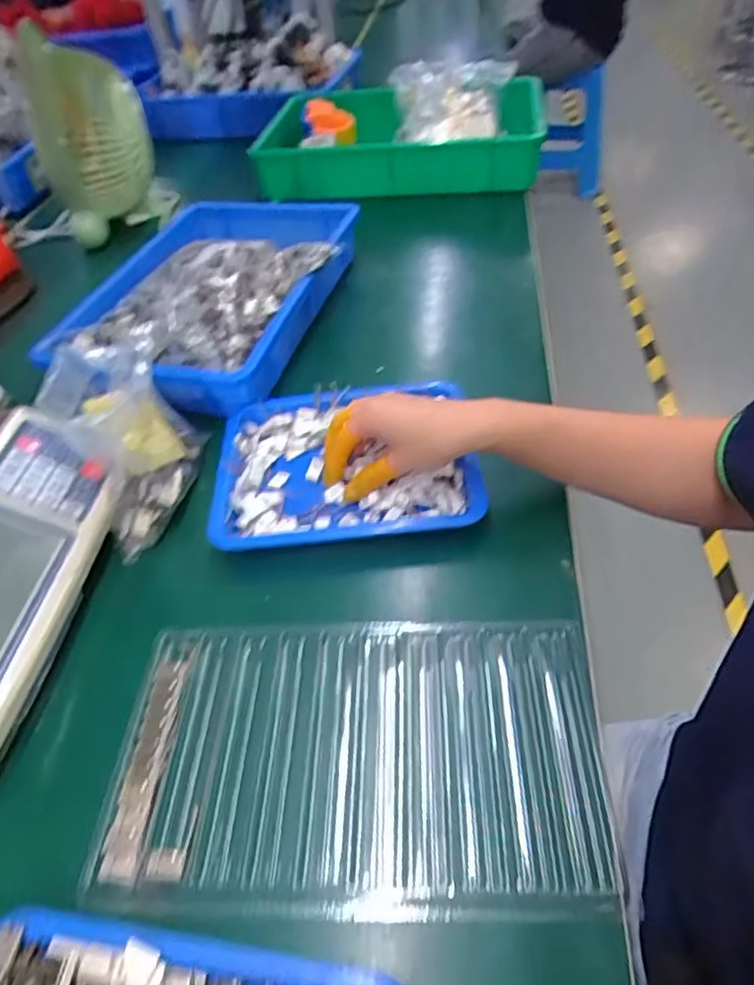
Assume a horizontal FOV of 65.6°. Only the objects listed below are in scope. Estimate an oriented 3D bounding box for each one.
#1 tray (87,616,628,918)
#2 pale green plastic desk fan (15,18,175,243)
[{"bbox_3d":[-0.014,0.158,0.359,0.286,0.015,0.164,-2,49,5],"label":"tray"},{"bbox_3d":[-0.395,-0.496,0.834,0.145,0.238,0.142,-9,50,-10],"label":"pale green plastic desk fan"}]

